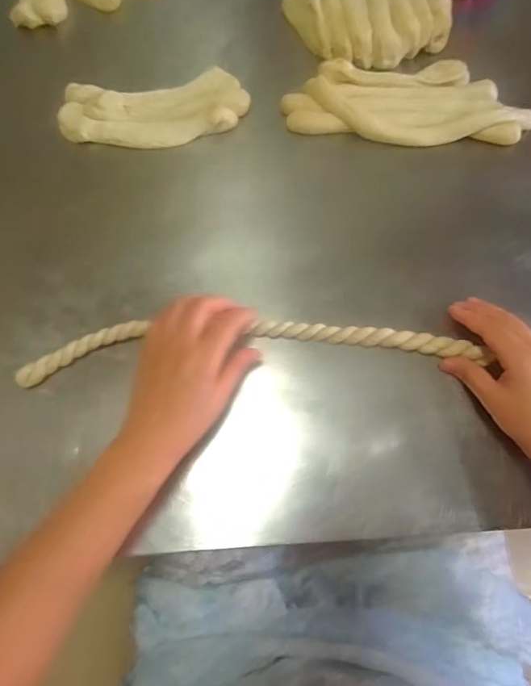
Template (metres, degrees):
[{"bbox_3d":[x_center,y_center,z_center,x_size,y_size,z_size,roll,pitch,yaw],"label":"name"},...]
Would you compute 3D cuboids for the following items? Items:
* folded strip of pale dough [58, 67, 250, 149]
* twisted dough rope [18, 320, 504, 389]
[{"bbox_3d":[-0.123,-0.262,0.525,0.202,0.022,0.090,-14,69,-6],"label":"folded strip of pale dough"},{"bbox_3d":[-0.008,0.003,0.425,0.406,0.014,0.056,-2,69,-1],"label":"twisted dough rope"}]

